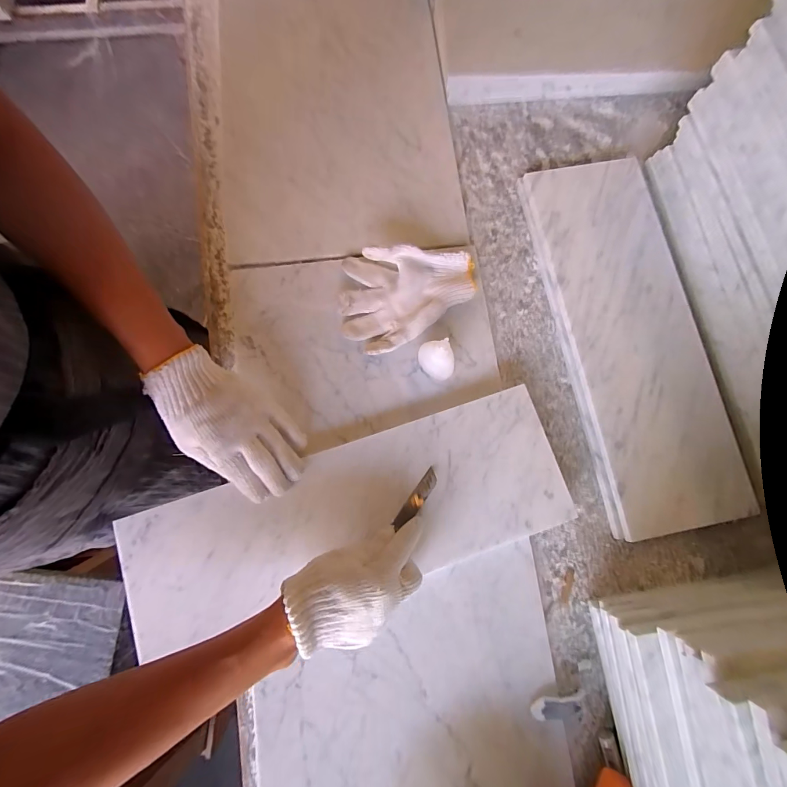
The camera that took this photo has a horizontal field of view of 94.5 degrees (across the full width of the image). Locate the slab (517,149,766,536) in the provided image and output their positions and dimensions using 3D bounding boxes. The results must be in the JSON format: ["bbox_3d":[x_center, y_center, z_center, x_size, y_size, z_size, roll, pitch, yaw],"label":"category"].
[{"bbox_3d":[0.279,-0.073,0.433,0.160,0.023,0.447,-9,79,-2],"label":"slab"}]

